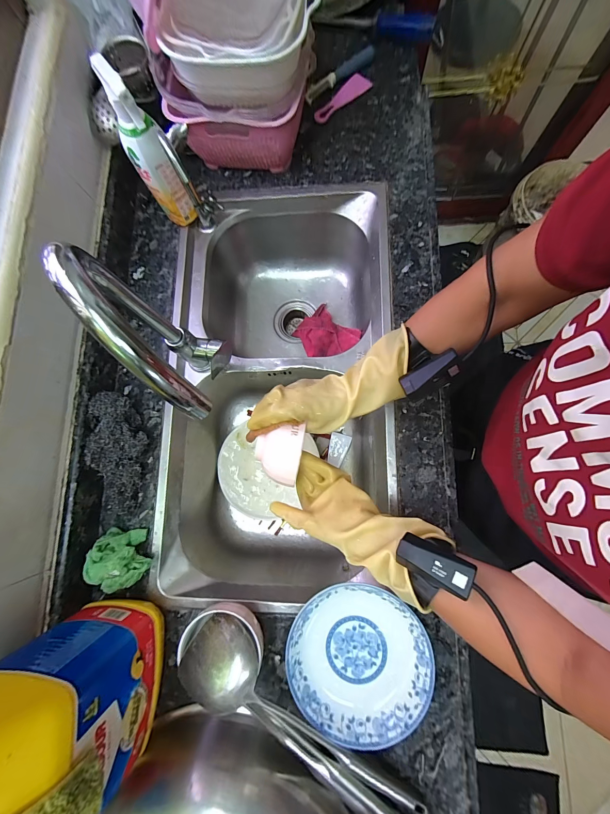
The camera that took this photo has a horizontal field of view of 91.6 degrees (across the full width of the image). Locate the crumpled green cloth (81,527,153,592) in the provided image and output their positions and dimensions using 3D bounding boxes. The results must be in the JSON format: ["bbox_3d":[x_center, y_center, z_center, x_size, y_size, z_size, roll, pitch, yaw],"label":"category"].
[{"bbox_3d":[-0.290,0.234,0.459,0.082,0.047,0.084,-22,80,1],"label":"crumpled green cloth"}]

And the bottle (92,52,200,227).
[{"bbox_3d":[-0.235,-0.382,0.465,0.061,0.222,0.063,-32,80,-1],"label":"bottle"}]

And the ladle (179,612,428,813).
[{"bbox_3d":[-0.002,0.413,0.382,0.360,0.051,0.096,36,85,9],"label":"ladle"}]

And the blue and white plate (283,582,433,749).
[{"bbox_3d":[0.072,0.345,0.405,0.188,0.030,0.176,-1,81,5],"label":"blue and white plate"}]

